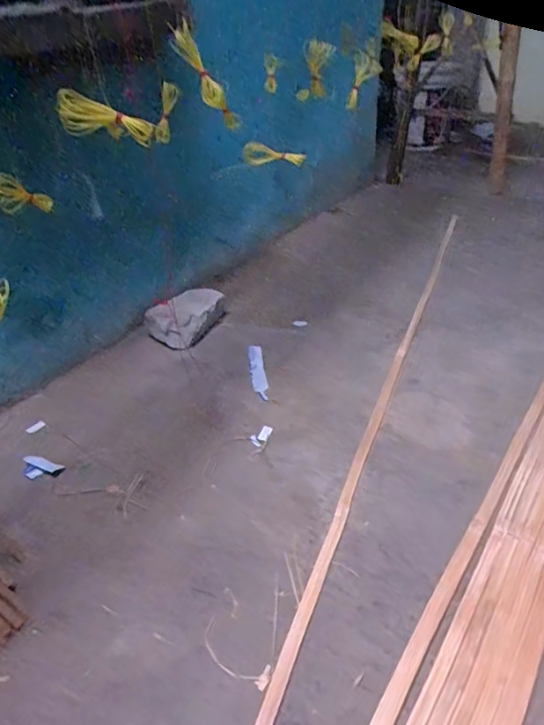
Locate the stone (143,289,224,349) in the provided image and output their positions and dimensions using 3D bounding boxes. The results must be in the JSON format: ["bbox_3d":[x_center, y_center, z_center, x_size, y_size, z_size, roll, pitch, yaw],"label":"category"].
[{"bbox_3d":[-0.225,-0.124,1.354,0.125,0.084,0.202,14,39,25],"label":"stone"}]

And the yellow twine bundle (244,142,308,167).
[{"bbox_3d":[0.004,-0.325,0.827,0.104,0.033,0.025,-1,33,-21],"label":"yellow twine bundle"}]

